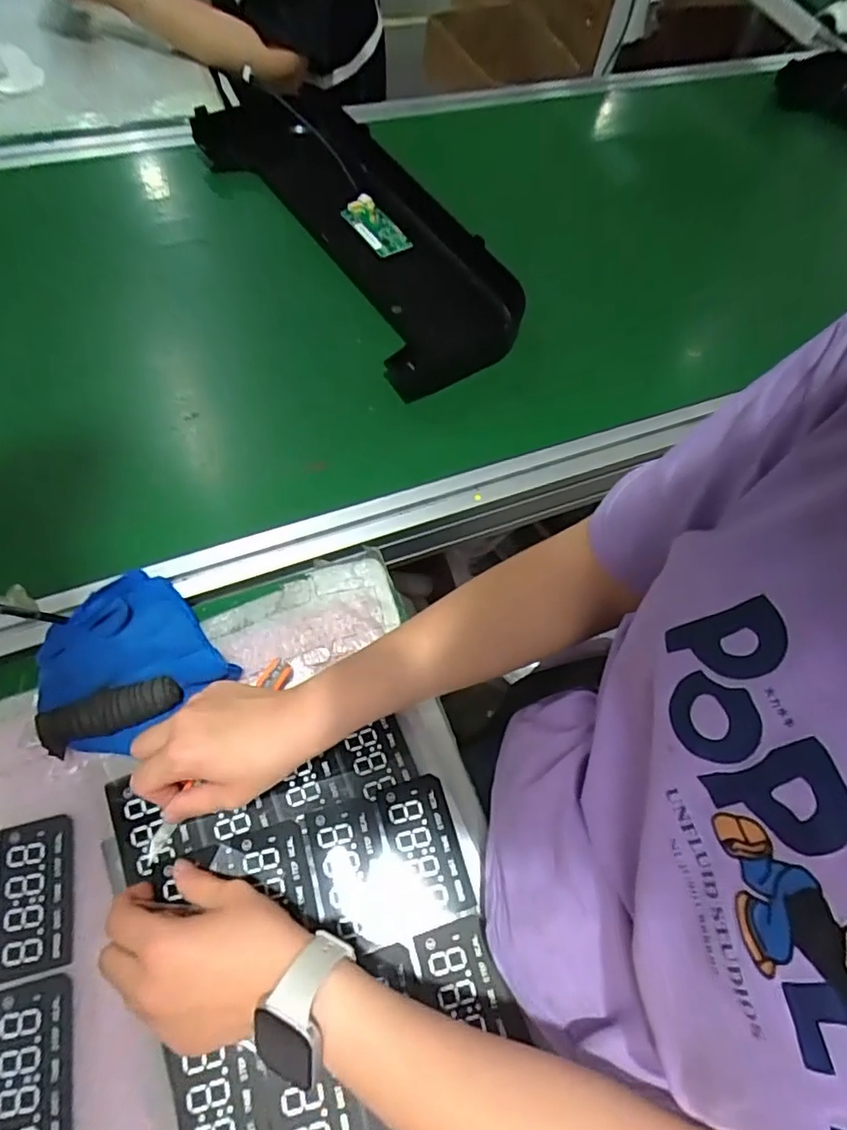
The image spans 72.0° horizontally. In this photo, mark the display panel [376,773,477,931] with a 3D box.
[{"bbox_3d":[0.000,0.201,0.418,0.050,0.005,0.093,-12,63,-10],"label":"display panel"}]

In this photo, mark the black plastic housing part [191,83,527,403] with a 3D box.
[{"bbox_3d":[-0.084,-0.429,0.712,0.191,0.082,0.521,-32,72,-17],"label":"black plastic housing part"}]

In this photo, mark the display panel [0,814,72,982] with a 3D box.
[{"bbox_3d":[-0.259,0.218,0.386,0.046,0.005,0.090,-12,63,-10],"label":"display panel"}]

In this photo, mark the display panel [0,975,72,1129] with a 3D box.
[{"bbox_3d":[-0.235,0.301,0.347,0.048,0.005,0.090,-10,63,-9],"label":"display panel"}]

